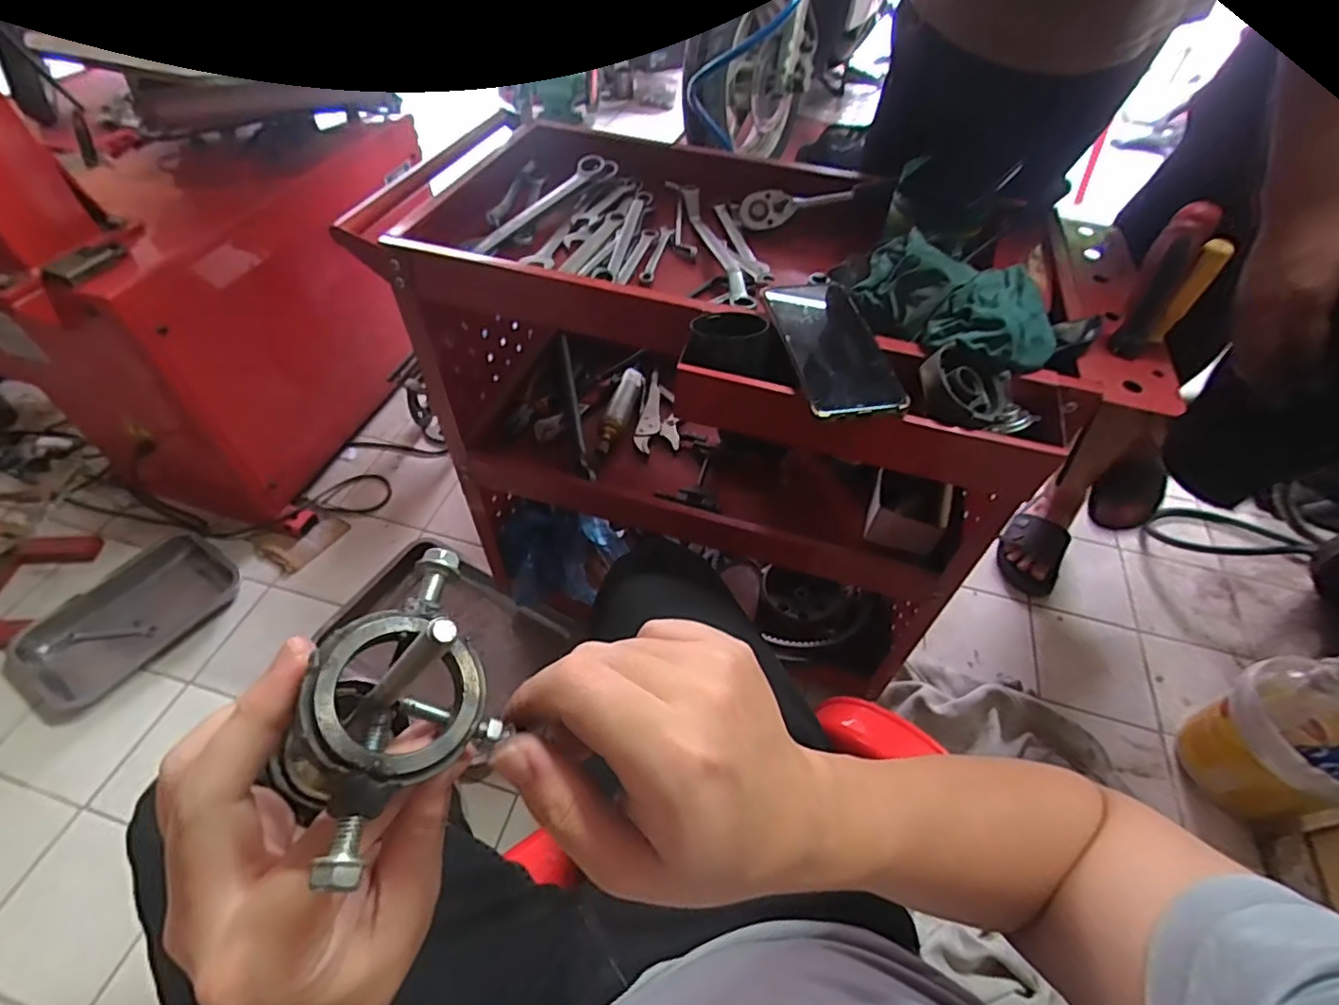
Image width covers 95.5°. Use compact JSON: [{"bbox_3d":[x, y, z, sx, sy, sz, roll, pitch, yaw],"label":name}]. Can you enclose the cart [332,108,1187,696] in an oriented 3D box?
[{"bbox_3d":[0.073,-0.087,0.832,0.753,0.632,0.407,23,53,15],"label":"cart"}]

